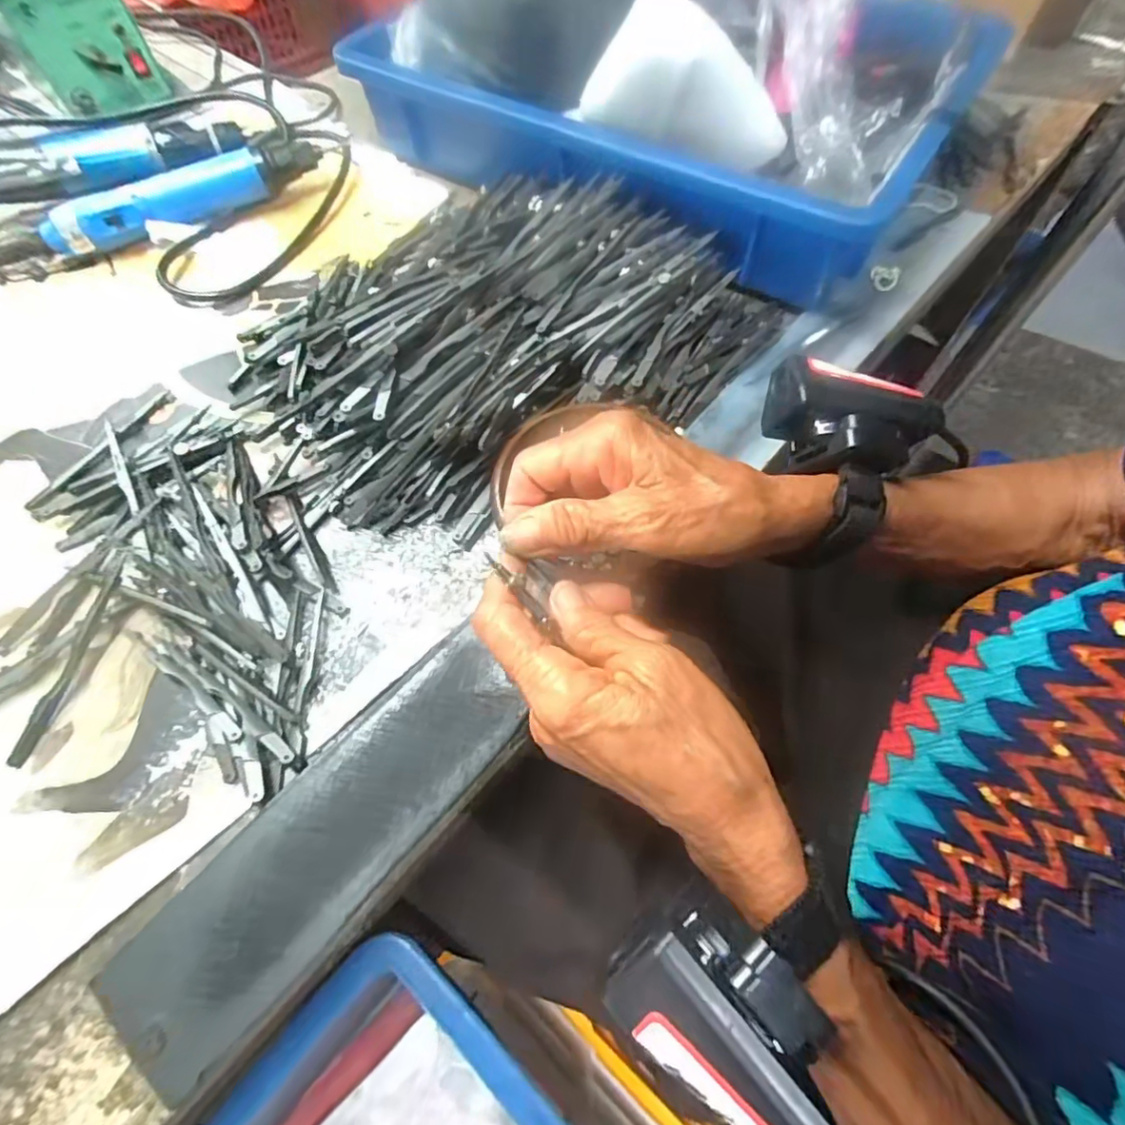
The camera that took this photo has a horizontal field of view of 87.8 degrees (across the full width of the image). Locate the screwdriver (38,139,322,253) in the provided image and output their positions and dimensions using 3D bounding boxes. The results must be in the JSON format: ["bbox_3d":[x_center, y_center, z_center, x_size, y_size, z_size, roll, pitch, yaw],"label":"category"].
[{"bbox_3d":[-0.293,-0.286,0.460,0.205,0.039,0.033,-27,66,-12],"label":"screwdriver"}]

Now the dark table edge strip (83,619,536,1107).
[{"bbox_3d":[-0.098,0.115,0.255,0.067,0.015,0.191,41,71,19],"label":"dark table edge strip"}]

